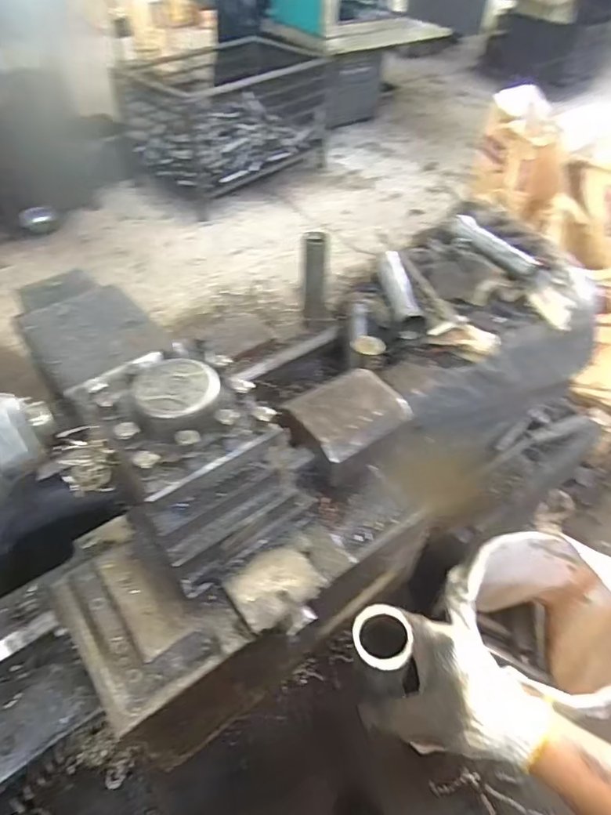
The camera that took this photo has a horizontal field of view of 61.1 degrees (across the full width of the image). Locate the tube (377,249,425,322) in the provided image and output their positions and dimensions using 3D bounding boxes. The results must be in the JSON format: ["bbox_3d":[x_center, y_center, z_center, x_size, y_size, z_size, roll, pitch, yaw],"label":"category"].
[{"bbox_3d":[0.172,-0.226,0.964,0.052,0.038,0.192,-5,47,-7],"label":"tube"}]

